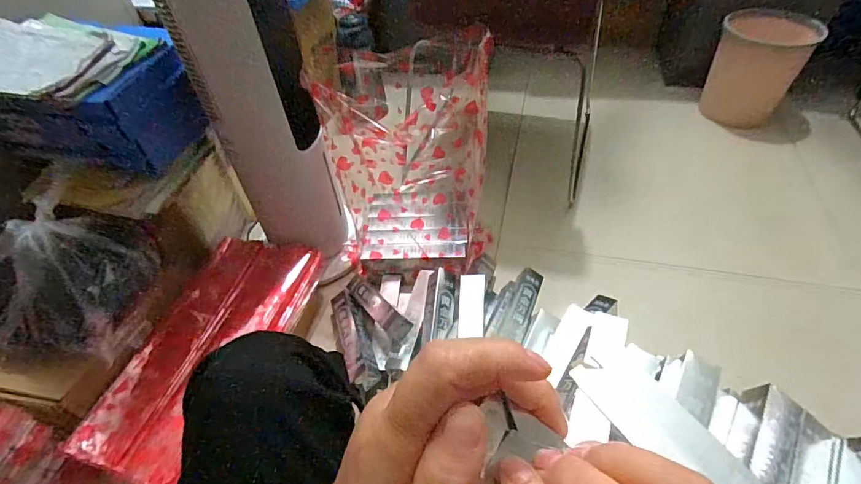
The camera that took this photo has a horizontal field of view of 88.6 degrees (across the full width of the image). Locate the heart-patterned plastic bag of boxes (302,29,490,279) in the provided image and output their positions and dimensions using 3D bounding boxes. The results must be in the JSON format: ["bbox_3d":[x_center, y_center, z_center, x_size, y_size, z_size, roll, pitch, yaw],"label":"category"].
[{"bbox_3d":[-0.043,-0.148,0.935,0.332,0.423,0.238,0,47,4],"label":"heart-patterned plastic bag of boxes"}]

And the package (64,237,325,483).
[{"bbox_3d":[-0.407,0.187,0.844,0.246,0.045,0.490,10,49,13],"label":"package"}]

